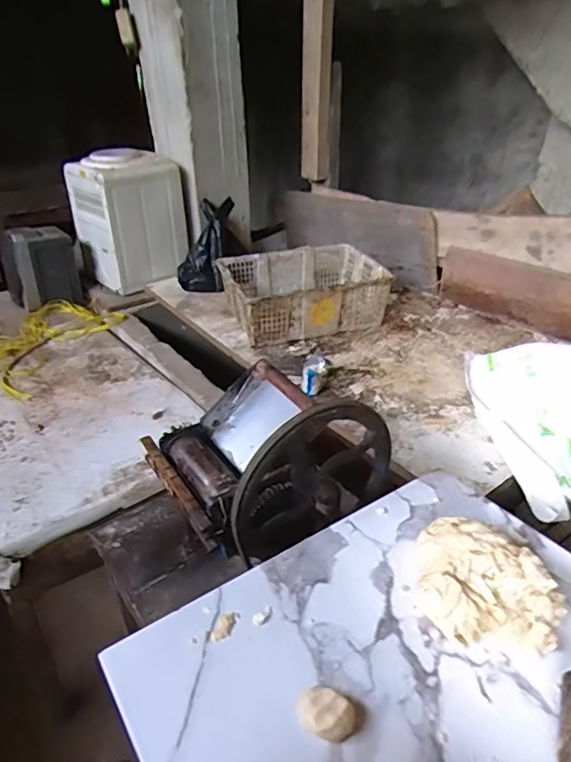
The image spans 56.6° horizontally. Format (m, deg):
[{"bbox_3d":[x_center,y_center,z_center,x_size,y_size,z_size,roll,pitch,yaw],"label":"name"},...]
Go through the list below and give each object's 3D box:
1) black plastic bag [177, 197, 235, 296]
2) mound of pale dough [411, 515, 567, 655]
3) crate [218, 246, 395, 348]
[{"bbox_3d":[-0.274,-0.480,1.853,0.180,0.342,0.117,8,-12,15],"label":"black plastic bag"},{"bbox_3d":[0.217,0.204,0.562,0.153,0.065,0.136,4,30,10],"label":"mound of pale dough"},{"bbox_3d":[0.055,-0.273,1.676,0.472,0.166,0.365,-8,33,-12],"label":"crate"}]

